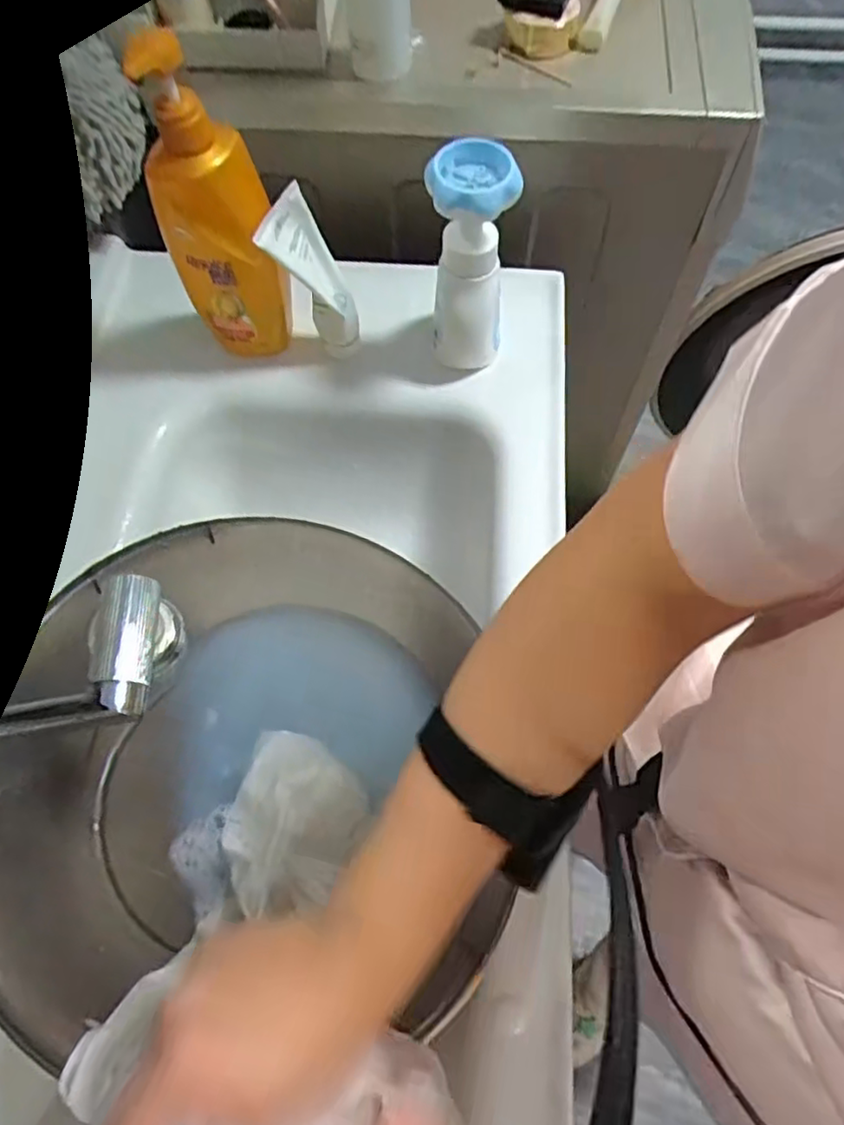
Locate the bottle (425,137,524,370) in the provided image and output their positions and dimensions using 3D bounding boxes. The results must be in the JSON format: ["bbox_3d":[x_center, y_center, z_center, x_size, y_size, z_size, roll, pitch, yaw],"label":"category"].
[{"bbox_3d":[0.039,-0.247,0.557,0.065,0.189,0.054,-10,65,-3],"label":"bottle"}]

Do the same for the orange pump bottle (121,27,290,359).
[{"bbox_3d":[-0.165,-0.268,0.525,0.085,0.264,0.051,-16,66,-6],"label":"orange pump bottle"}]

